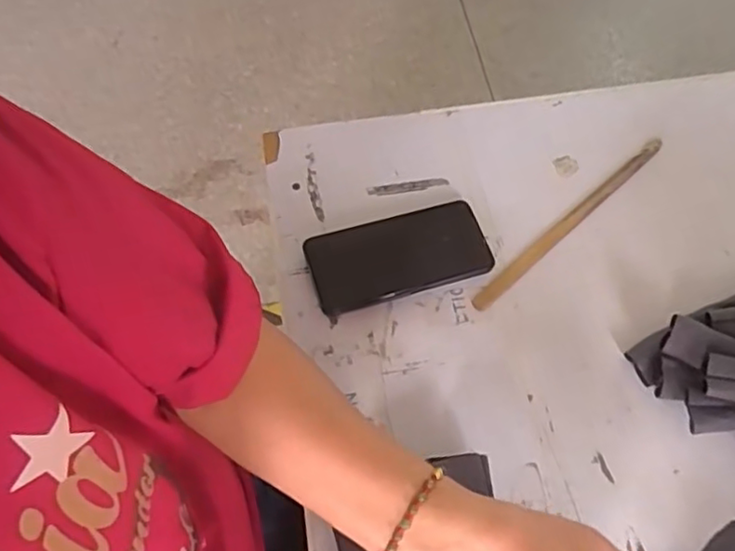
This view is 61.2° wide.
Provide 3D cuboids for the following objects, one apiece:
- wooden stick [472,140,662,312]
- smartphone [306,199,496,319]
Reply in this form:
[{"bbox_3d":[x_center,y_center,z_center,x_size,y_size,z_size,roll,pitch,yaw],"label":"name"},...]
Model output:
[{"bbox_3d":[0.194,-0.053,0.593,0.260,0.005,0.017,-39,71,-17],"label":"wooden stick"},{"bbox_3d":[0.028,-0.019,0.572,0.161,0.011,0.079,-15,67,-4],"label":"smartphone"}]

